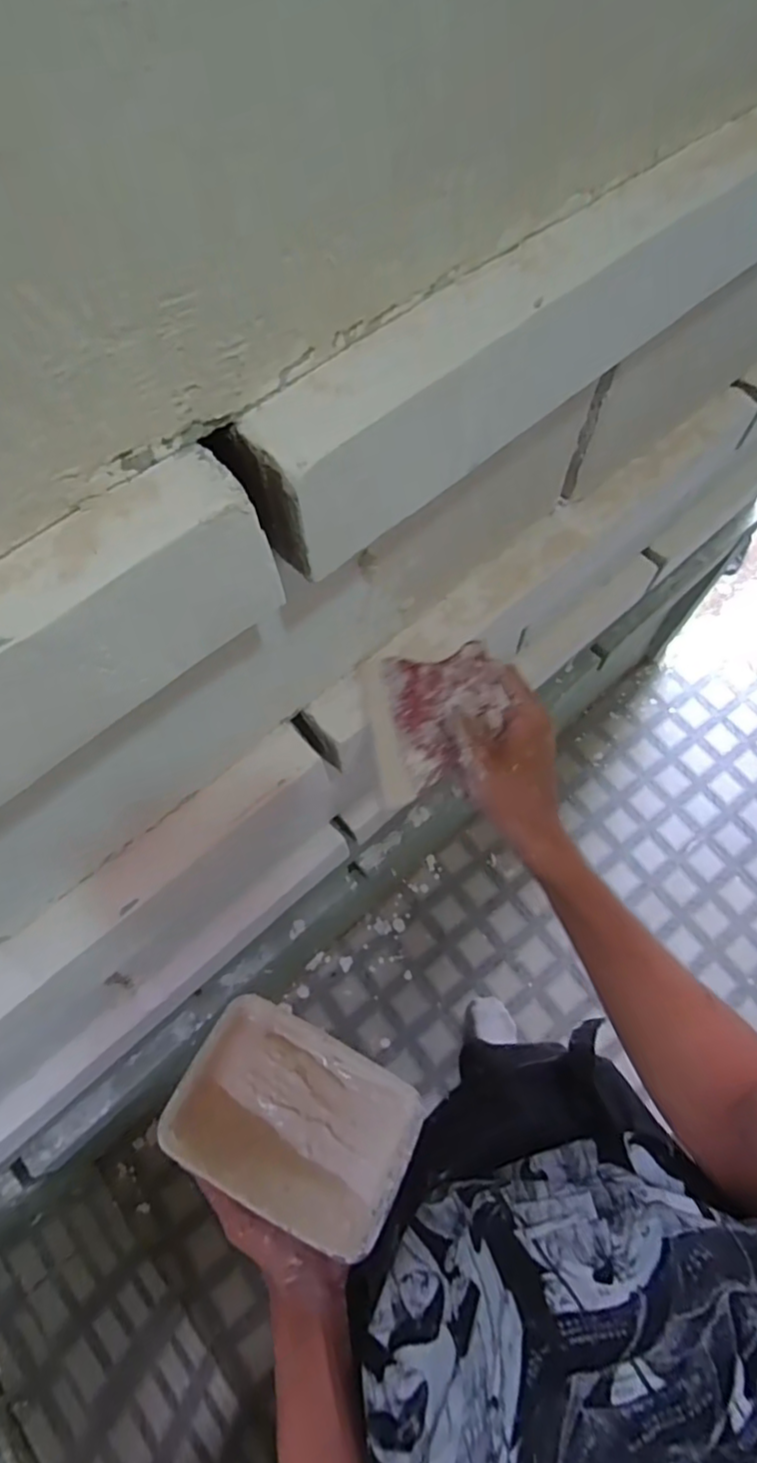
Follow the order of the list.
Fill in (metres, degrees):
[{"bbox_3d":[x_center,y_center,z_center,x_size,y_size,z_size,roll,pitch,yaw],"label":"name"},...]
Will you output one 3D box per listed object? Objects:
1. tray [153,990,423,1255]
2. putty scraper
[{"bbox_3d":[-0.060,0.283,0.458,0.169,0.045,0.111,26,69,10],"label":"tray"},{"bbox_3d":[0.042,-0.018,0.481,0.110,0.017,0.118,-22,70,18],"label":"putty scraper"}]

